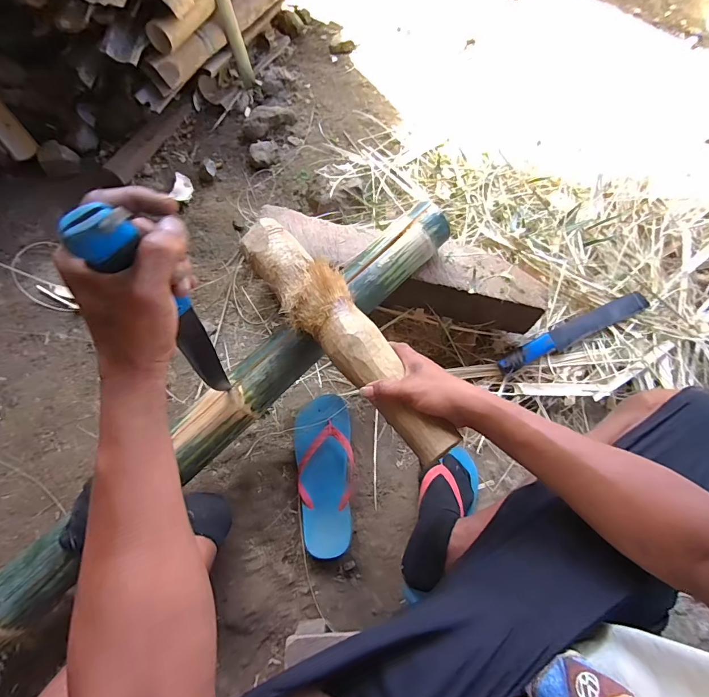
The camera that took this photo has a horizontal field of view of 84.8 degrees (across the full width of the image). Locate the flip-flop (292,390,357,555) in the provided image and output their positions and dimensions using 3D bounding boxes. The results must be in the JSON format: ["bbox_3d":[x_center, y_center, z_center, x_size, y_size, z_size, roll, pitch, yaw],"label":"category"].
[{"bbox_3d":[-0.050,0.219,0.691,0.103,0.039,0.272,-4,72,-7],"label":"flip-flop"}]

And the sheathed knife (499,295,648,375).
[{"bbox_3d":[0.456,-0.039,0.800,0.371,0.030,0.049,-24,75,-12],"label":"sheathed knife"}]

